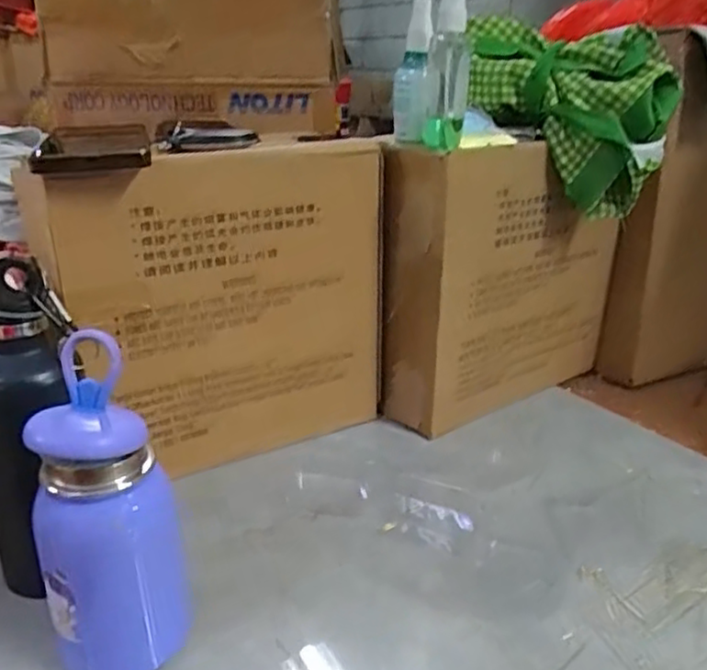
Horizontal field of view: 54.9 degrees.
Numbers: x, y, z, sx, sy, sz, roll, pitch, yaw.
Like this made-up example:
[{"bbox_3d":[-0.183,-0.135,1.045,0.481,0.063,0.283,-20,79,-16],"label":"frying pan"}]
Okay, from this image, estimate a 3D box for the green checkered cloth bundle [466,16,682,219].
[{"bbox_3d":[0.197,-0.209,0.656,0.201,0.155,0.077,14,24,27],"label":"green checkered cloth bundle"}]

